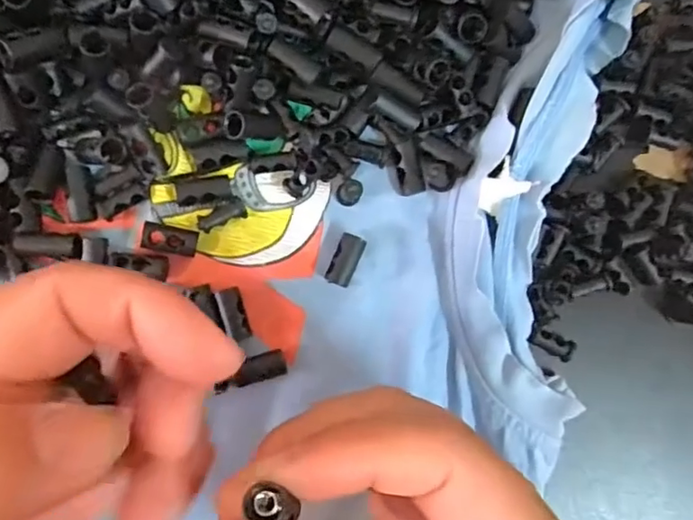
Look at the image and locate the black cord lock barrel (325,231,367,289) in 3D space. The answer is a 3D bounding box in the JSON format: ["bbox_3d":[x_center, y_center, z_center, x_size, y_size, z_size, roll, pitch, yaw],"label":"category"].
[{"bbox_3d":[0.000,0.000,0.202,0.009,0.005,0.018,24,88,-7],"label":"black cord lock barrel"}]

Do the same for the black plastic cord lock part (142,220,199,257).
[{"bbox_3d":[-0.059,-0.007,0.193,0.017,0.007,0.009,12,89,-8],"label":"black plastic cord lock part"}]

